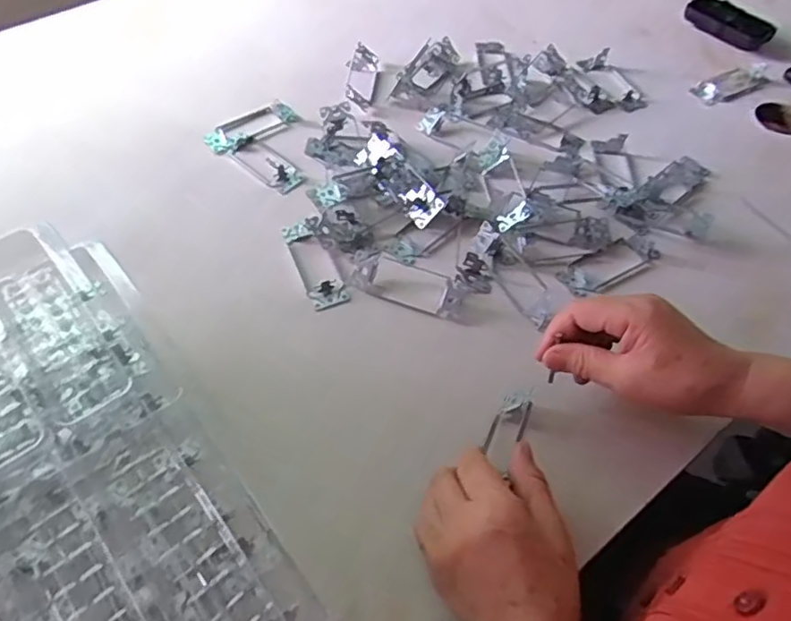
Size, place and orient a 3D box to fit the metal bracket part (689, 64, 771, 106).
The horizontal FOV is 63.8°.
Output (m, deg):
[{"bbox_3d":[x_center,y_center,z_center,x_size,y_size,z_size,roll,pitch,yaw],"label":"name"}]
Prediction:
[{"bbox_3d":[0.389,-0.262,0.733,0.093,0.020,0.031,-15,56,-12],"label":"metal bracket part"}]

